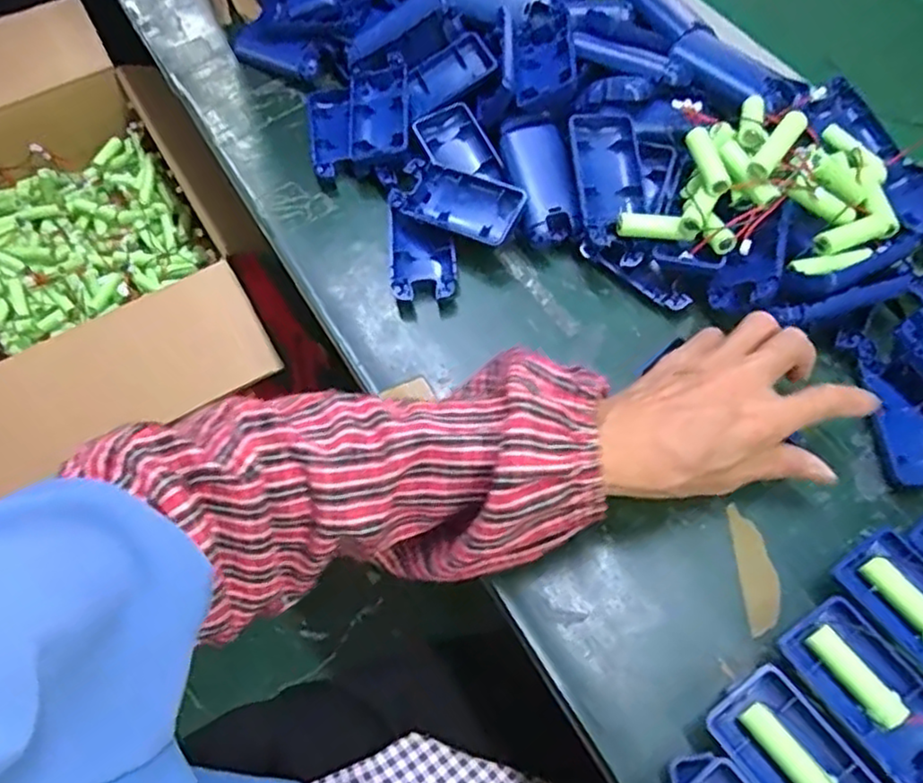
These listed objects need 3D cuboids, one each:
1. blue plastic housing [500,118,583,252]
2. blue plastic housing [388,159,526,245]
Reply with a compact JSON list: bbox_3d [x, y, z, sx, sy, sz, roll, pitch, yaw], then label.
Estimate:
[{"bbox_3d":[0.053,-0.145,0.468,0.038,0.027,0.090,-9,63,-2],"label":"blue plastic housing"},{"bbox_3d":[-0.002,-0.129,0.471,0.090,0.021,0.043,24,83,20],"label":"blue plastic housing"}]

